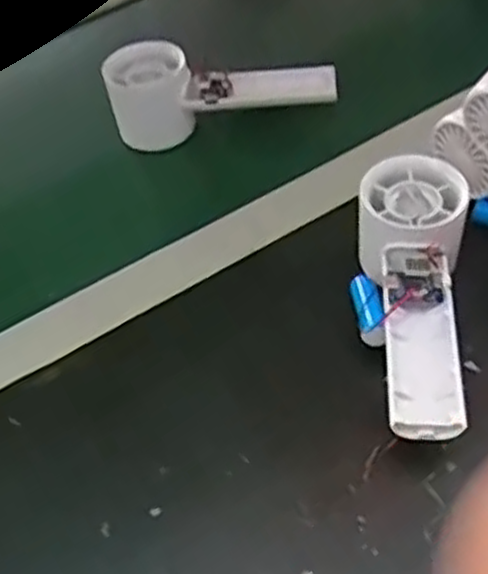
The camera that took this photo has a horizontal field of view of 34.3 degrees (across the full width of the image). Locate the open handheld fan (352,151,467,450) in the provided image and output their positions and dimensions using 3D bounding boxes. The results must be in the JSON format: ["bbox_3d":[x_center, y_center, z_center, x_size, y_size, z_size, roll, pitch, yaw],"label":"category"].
[{"bbox_3d":[0.083,0.006,0.407,0.054,0.055,0.152,4,50,10],"label":"open handheld fan"}]

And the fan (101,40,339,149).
[{"bbox_3d":[-0.017,-0.144,0.558,0.156,0.056,0.051,-6,49,1],"label":"fan"}]

